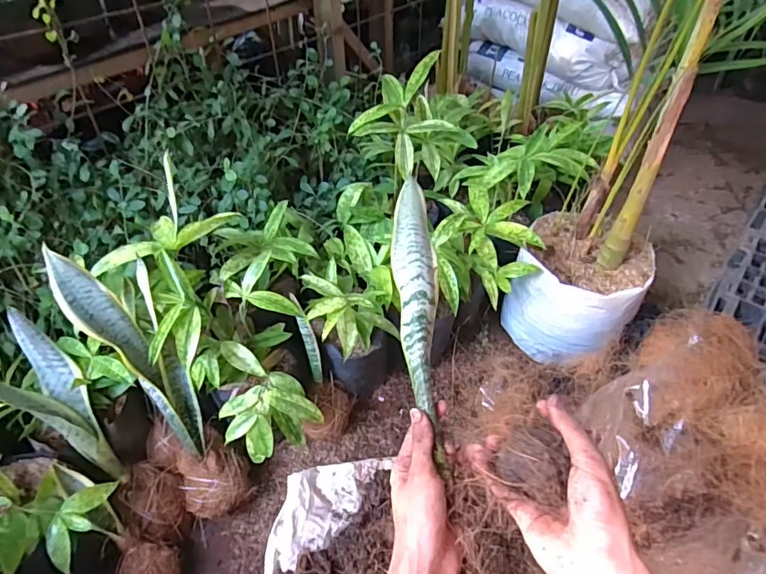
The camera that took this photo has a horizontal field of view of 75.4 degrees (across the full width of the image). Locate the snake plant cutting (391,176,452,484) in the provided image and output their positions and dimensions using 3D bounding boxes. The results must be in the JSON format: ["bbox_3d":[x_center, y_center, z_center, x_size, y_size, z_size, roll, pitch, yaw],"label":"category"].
[{"bbox_3d":[0.038,0.029,0.504,0.044,0.024,0.291,-3,72,-3],"label":"snake plant cutting"}]

